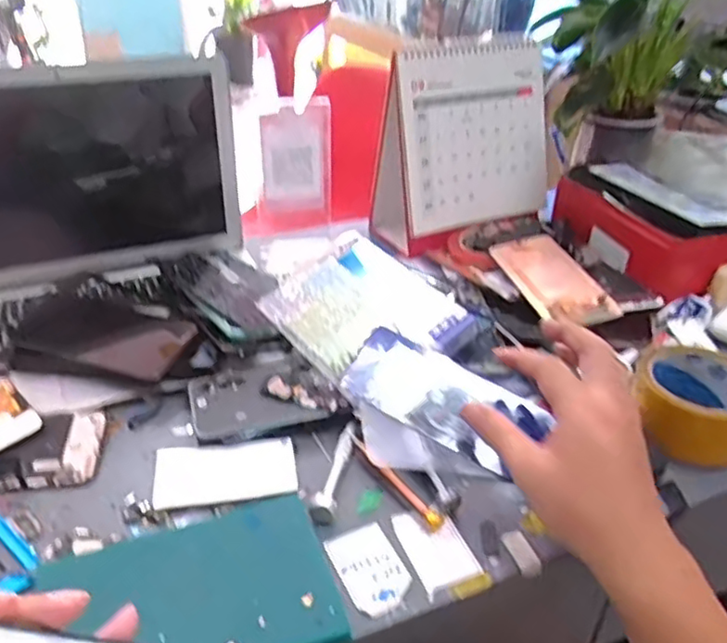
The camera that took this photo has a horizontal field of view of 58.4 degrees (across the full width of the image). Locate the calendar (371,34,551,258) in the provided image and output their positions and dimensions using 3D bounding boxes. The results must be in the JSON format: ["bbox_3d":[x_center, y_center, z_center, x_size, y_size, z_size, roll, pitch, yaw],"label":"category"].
[{"bbox_3d":[0.125,-0.218,0.802,0.207,0.210,0.104,-17,36,-28],"label":"calendar"}]

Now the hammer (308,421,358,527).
[{"bbox_3d":[-0.019,0.109,0.474,0.017,0.021,0.085,9,32,11],"label":"hammer"}]

